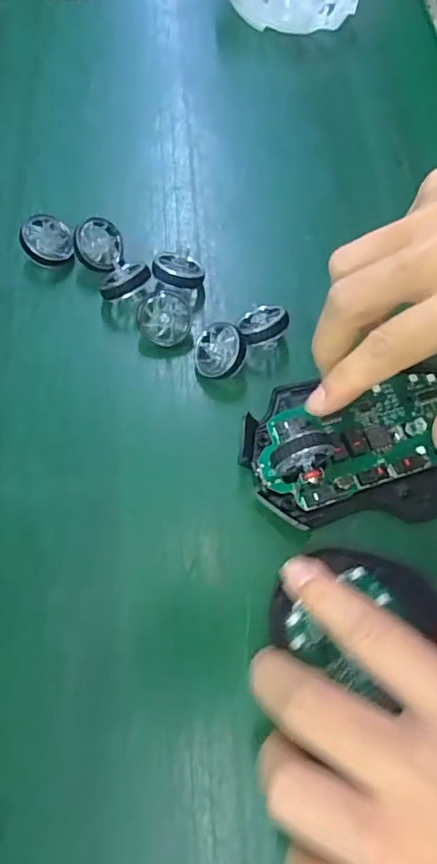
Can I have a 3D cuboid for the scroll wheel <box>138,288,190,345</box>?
[{"bbox_3d":[-0.026,-0.055,0.267,0.025,0.010,0.025,10,84,-6],"label":"scroll wheel"}]

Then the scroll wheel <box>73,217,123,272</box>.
[{"bbox_3d":[-0.061,-0.096,0.281,0.025,0.005,0.026,-1,91,-28],"label":"scroll wheel"}]

